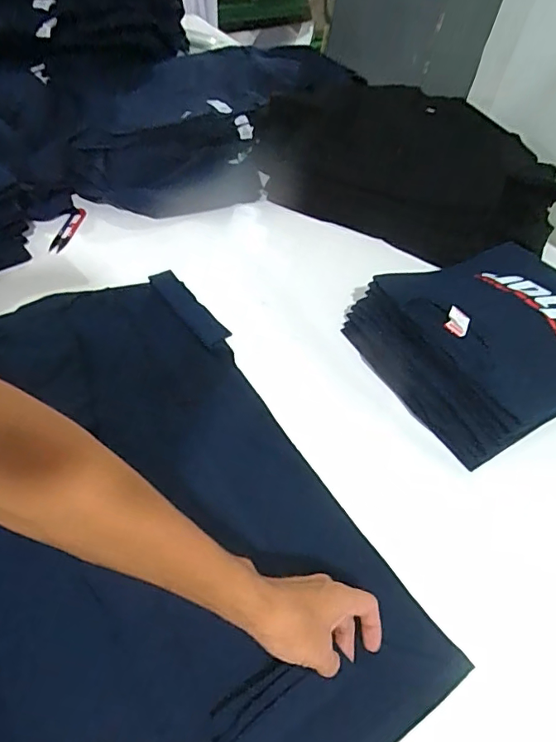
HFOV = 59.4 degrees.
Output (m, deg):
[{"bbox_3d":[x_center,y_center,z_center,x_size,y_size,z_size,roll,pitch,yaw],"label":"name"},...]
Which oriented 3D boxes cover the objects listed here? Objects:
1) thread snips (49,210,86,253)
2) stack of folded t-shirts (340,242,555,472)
[{"bbox_3d":[-0.369,-0.250,0.864,0.028,0.014,0.131,8,50,-1],"label":"thread snips"},{"bbox_3d":[0.316,-0.055,0.720,0.312,0.088,0.290,-21,57,-23],"label":"stack of folded t-shirts"}]

